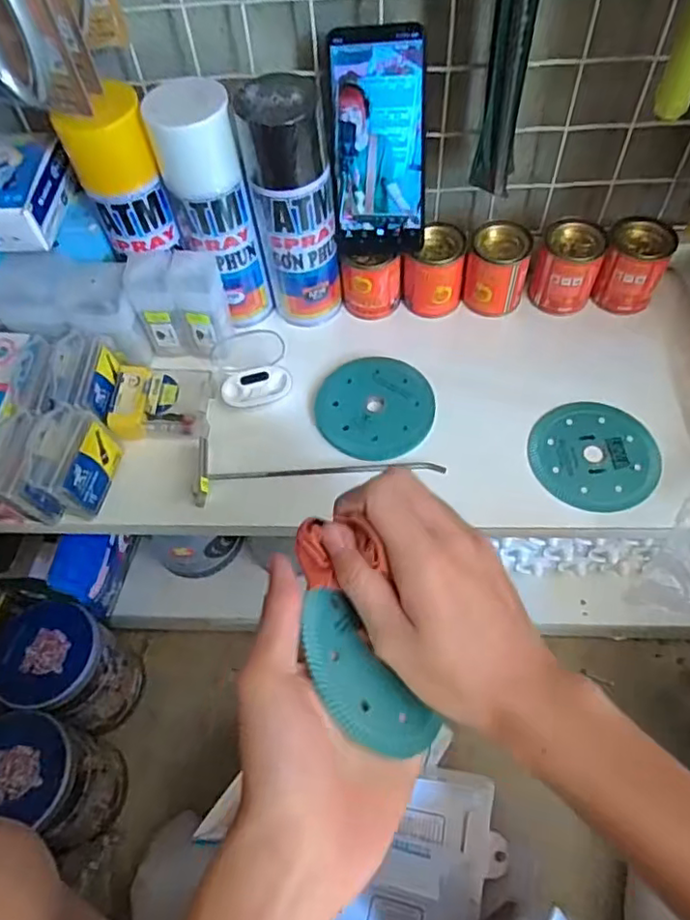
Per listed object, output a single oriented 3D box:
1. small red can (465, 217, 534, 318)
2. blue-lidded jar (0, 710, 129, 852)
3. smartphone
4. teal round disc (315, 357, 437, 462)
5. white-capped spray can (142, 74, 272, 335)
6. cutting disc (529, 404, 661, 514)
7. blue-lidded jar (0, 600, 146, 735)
[{"bbox_3d":[0.139,-0.174,0.557,0.056,0.066,0.049,10,58,11],"label":"small red can"},{"bbox_3d":[-0.309,0.333,0.637,0.106,0.160,0.098,-2,56,3],"label":"blue-lidded jar"},{"bbox_3d":[0.027,-0.251,0.490,0.076,0.161,0.014,-2,32,3],"label":"smartphone"},{"bbox_3d":[0.026,-0.047,0.532,0.099,0.004,0.098,-2,64,3],"label":"teal round disc"},{"bbox_3d":[-0.108,-0.204,0.515,0.065,0.199,0.062,-2,56,3],"label":"white-capped spray can"},{"bbox_3d":[0.204,-0.005,0.501,0.100,0.005,0.102,-2,60,3],"label":"cutting disc"},{"bbox_3d":[-0.316,0.246,0.708,0.113,0.161,0.111,-2,56,3],"label":"blue-lidded jar"}]

